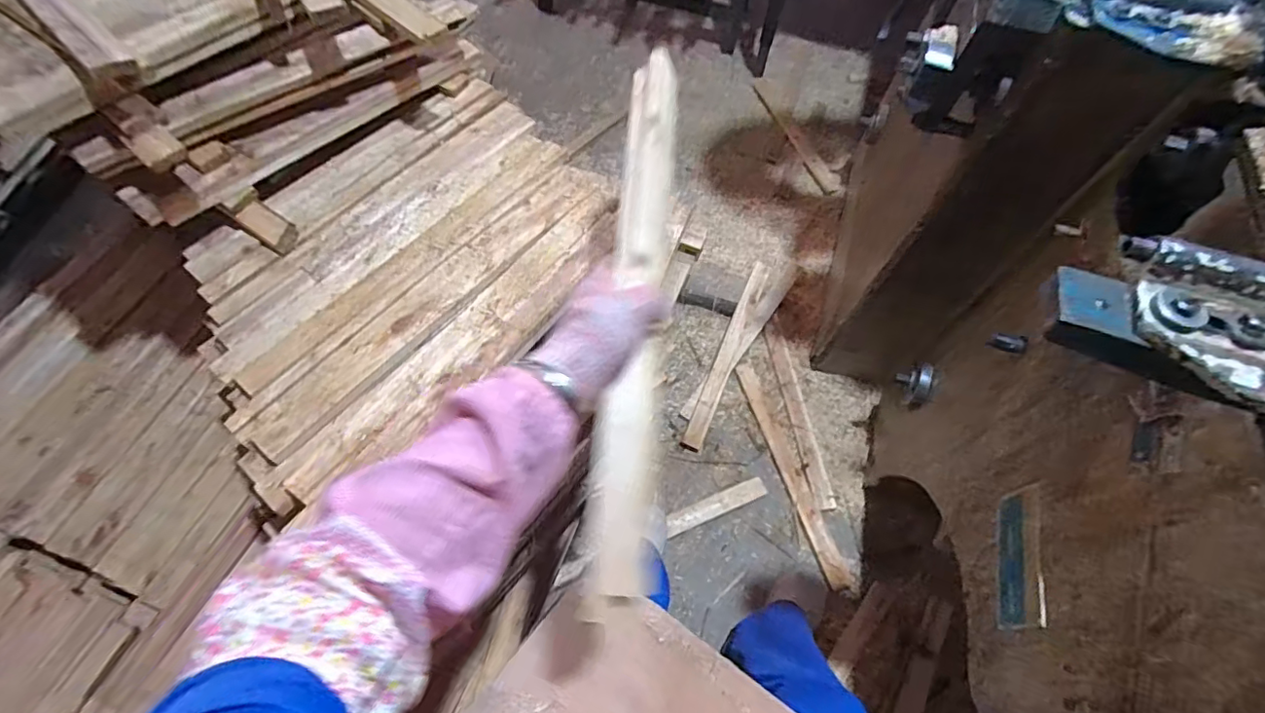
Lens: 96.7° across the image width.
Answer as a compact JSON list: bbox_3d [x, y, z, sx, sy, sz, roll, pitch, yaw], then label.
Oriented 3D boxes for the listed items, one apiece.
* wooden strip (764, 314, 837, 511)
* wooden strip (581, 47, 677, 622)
[{"bbox_3d":[0.369,0.115,1.269,0.044,0.014,0.453,-6,63,-7],"label":"wooden strip"},{"bbox_3d":[0.004,-0.046,0.481,0.045,0.032,0.486,5,73,-1],"label":"wooden strip"}]

